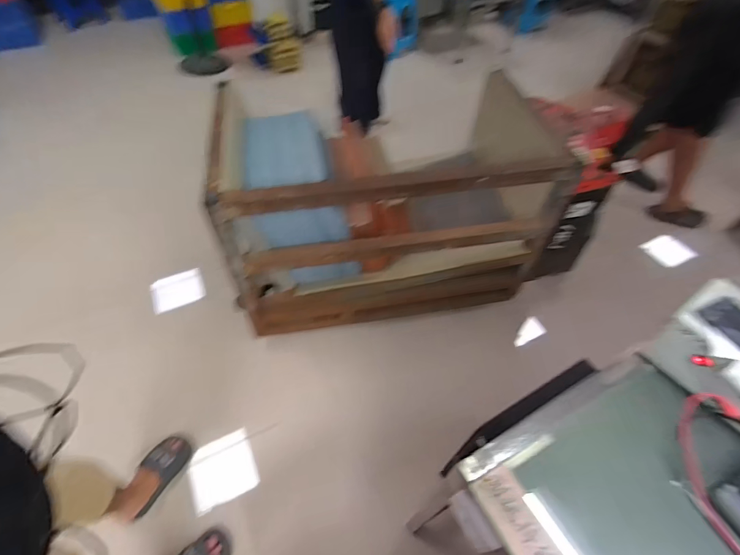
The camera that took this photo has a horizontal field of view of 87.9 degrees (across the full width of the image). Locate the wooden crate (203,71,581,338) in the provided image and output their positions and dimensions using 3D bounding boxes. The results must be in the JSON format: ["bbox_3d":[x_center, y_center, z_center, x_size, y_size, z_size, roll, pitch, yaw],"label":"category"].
[{"bbox_3d":[0.070,-0.239,1.525,1.147,0.788,0.617,-9,52,-10],"label":"wooden crate"}]

